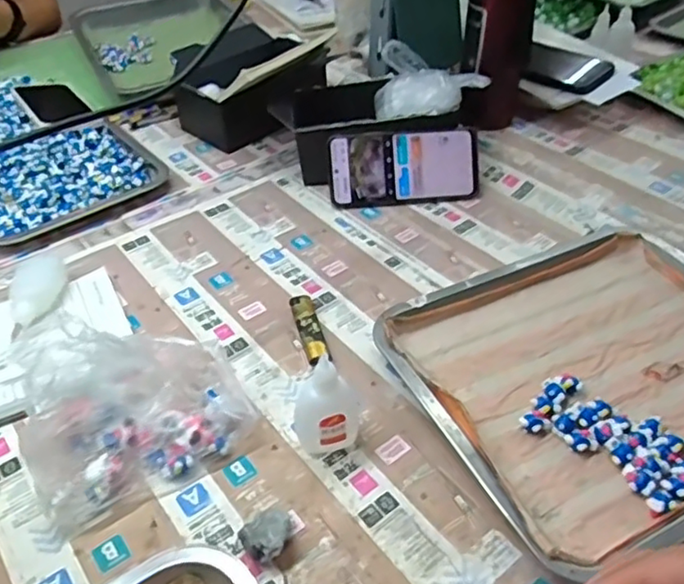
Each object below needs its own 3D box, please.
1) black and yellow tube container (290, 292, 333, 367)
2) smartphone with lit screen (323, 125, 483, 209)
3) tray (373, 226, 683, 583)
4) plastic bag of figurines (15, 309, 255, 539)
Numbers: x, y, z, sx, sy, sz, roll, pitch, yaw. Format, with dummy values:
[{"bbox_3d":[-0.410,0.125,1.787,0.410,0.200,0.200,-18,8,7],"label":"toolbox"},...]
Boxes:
[{"bbox_3d":[-0.027,0.032,0.536,0.021,0.012,0.080,-12,44,-12],"label":"black and yellow tube container"},{"bbox_3d":[0.068,-0.137,0.683,0.162,0.081,0.009,-4,11,0],"label":"smartphone with lit screen"},{"bbox_3d":[0.205,0.058,0.490,0.294,0.030,0.261,-20,46,-19],"label":"tray"},{"bbox_3d":[-0.149,0.072,0.435,0.148,0.092,0.104,-23,47,-22],"label":"plastic bag of figurines"}]

